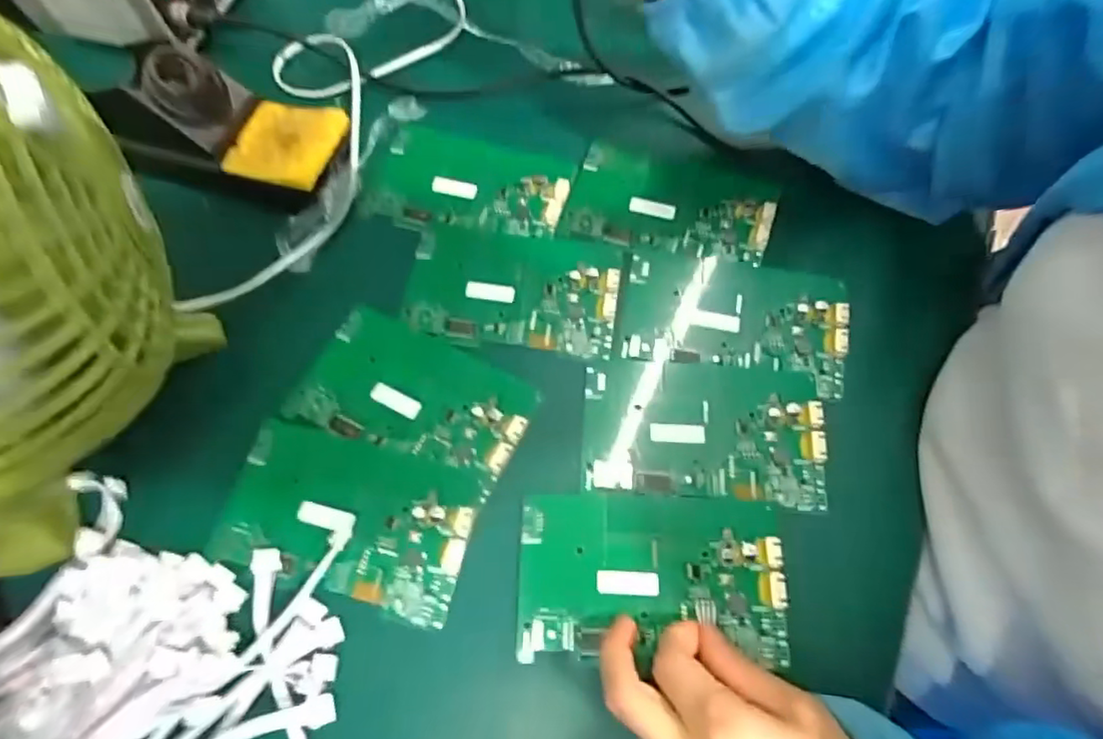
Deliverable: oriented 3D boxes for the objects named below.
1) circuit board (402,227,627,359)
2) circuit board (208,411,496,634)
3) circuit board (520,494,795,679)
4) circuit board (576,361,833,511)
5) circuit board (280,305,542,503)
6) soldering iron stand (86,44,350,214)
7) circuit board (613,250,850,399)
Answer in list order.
[{"bbox_3d":[-0.024,-0.053,0.374,0.131,0.008,0.080,7,66,3],"label":"circuit board"},{"bbox_3d":[-0.109,0.077,0.318,0.130,0.010,0.080,14,67,6],"label":"circuit board"},{"bbox_3d":[0.051,0.103,0.303,0.131,0.009,0.078,1,66,1],"label":"circuit board"},{"bbox_3d":[0.085,0.032,0.336,0.130,0.010,0.078,5,66,2],"label":"circuit board"},{"bbox_3d":[-0.079,0.014,0.346,0.131,0.010,0.075,23,68,10],"label":"circuit board"},{"bbox_3d":[-0.214,-0.162,0.389,0.151,0.066,0.070,16,67,7],"label":"soldering iron stand"},{"bbox_3d":[0.109,-0.034,0.364,0.134,0.009,0.079,11,66,5],"label":"circuit board"}]

